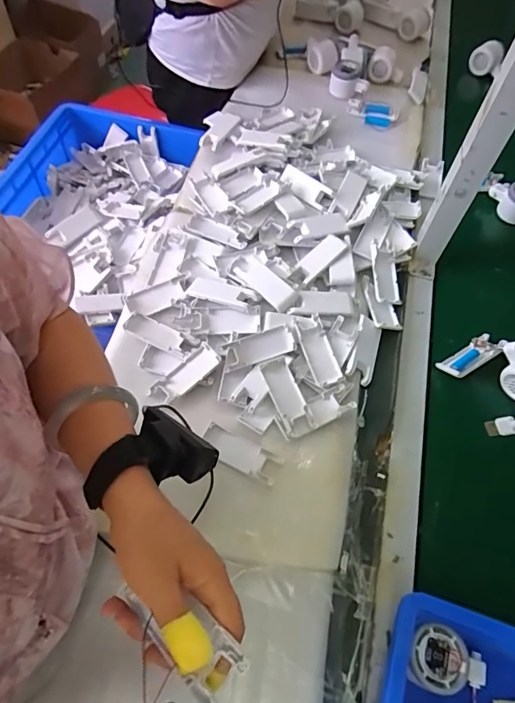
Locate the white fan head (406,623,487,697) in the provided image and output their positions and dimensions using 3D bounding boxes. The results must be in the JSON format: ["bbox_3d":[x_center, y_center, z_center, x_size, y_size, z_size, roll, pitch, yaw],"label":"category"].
[{"bbox_3d":[0.185,0.307,0.449,0.076,0.048,0.054,14,60,5],"label":"white fan head"}]

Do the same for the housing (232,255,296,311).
[{"bbox_3d":[0.008,-0.100,0.652,0.041,0.013,0.099,-38,69,-22],"label":"housing"}]

